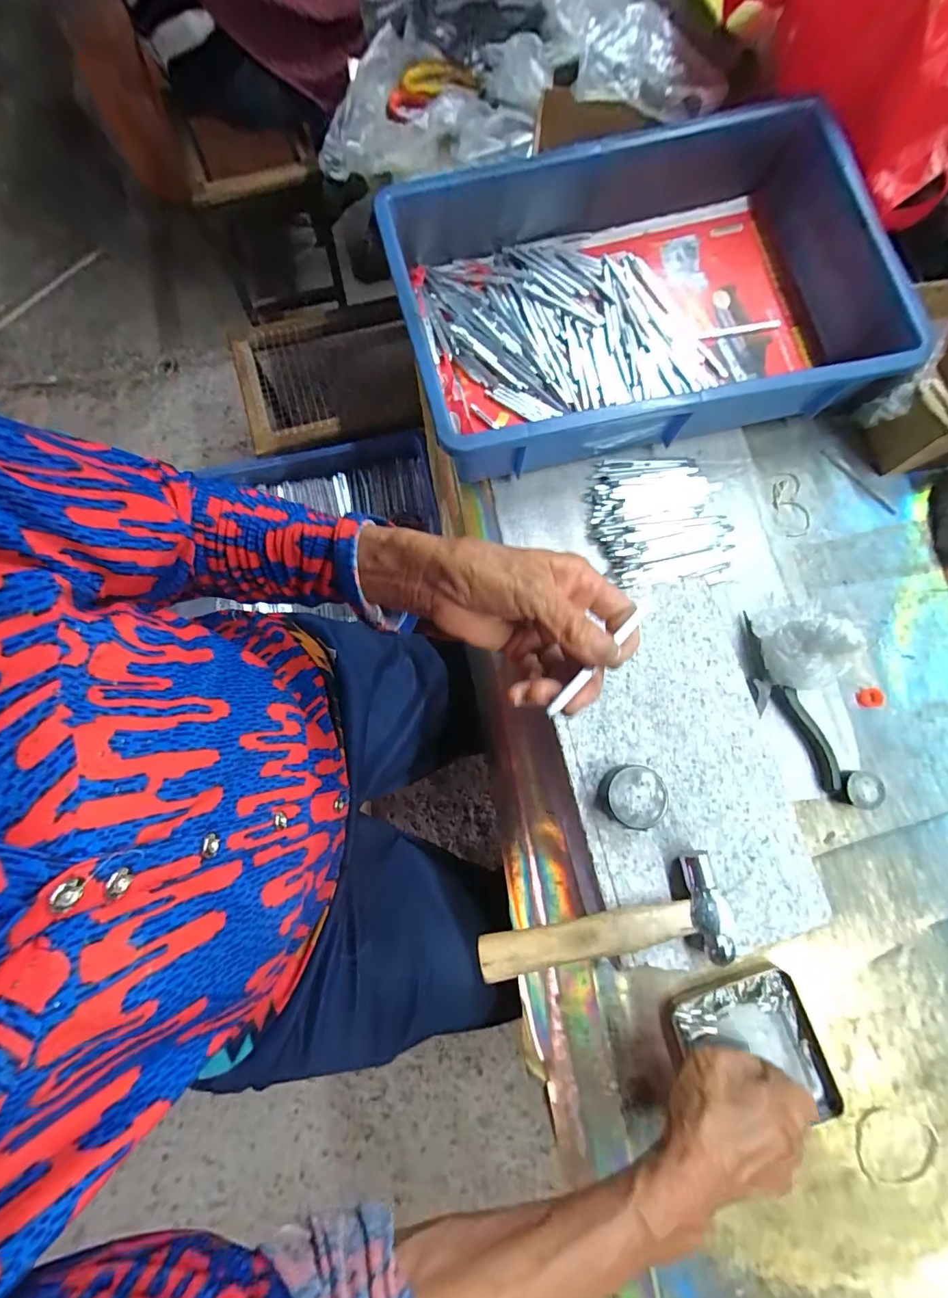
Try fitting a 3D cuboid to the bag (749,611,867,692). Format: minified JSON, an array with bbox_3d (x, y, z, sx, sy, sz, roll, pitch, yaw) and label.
[{"bbox_3d":[0.267,0.001,0.379,0.071,0.065,0.051,38,79,7],"label":"bag"}]

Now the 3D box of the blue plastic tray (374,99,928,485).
[{"bbox_3d":[0.149,-0.336,0.443,0.436,0.086,0.313,-15,77,-5],"label":"blue plastic tray"}]

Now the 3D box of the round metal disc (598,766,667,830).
[{"bbox_3d":[0.102,0.095,0.297,0.037,0.022,0.037,0,77,-1],"label":"round metal disc"}]

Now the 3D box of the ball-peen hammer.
[{"bbox_3d":[0.079,0.175,0.278,0.149,0.019,0.057,-15,77,-5],"label":"ball-peen hammer"}]

